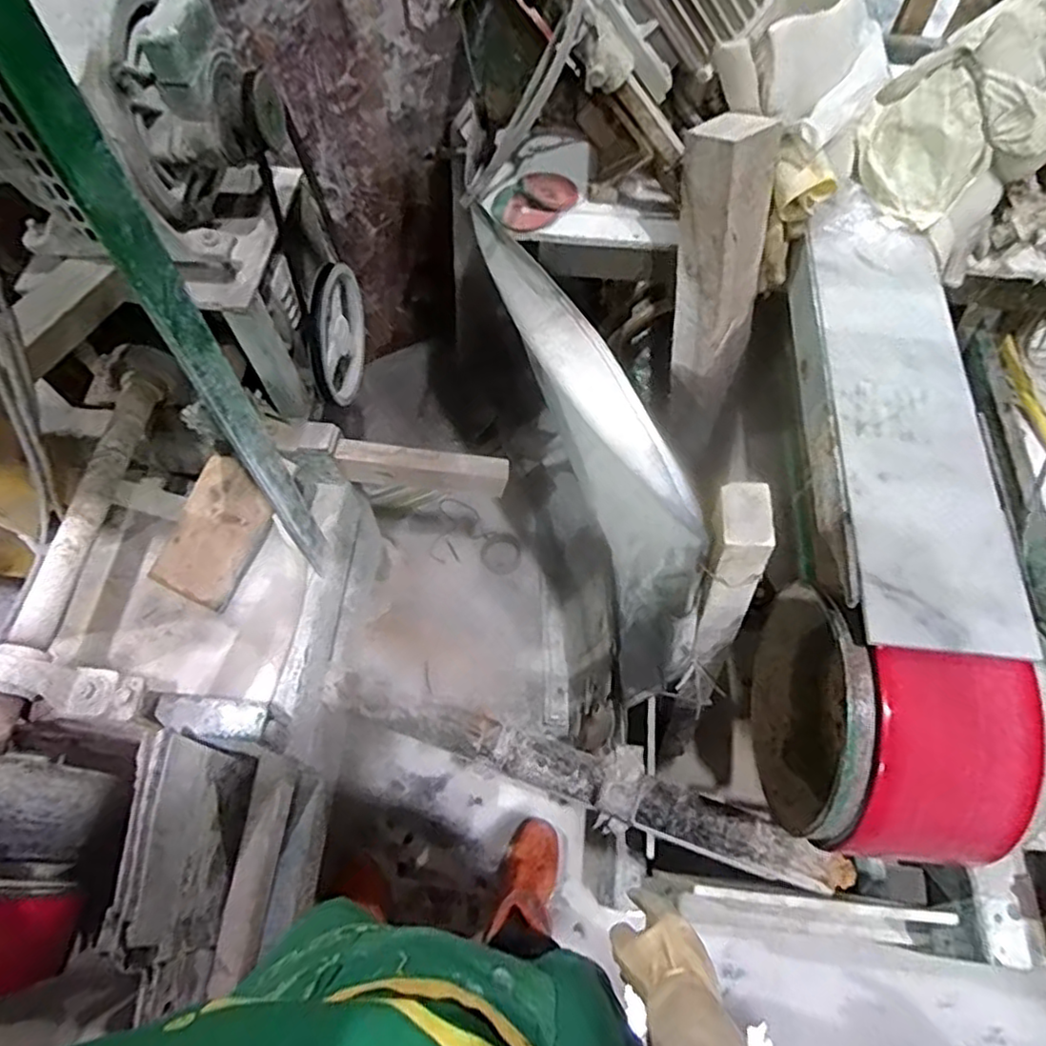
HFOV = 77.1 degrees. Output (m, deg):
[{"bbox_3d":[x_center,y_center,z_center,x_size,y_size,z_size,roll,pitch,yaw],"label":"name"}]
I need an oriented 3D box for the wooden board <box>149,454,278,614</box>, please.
[{"bbox_3d":[-0.453,0.016,0.983,0.119,0.032,0.203,26,80,1],"label":"wooden board"}]

